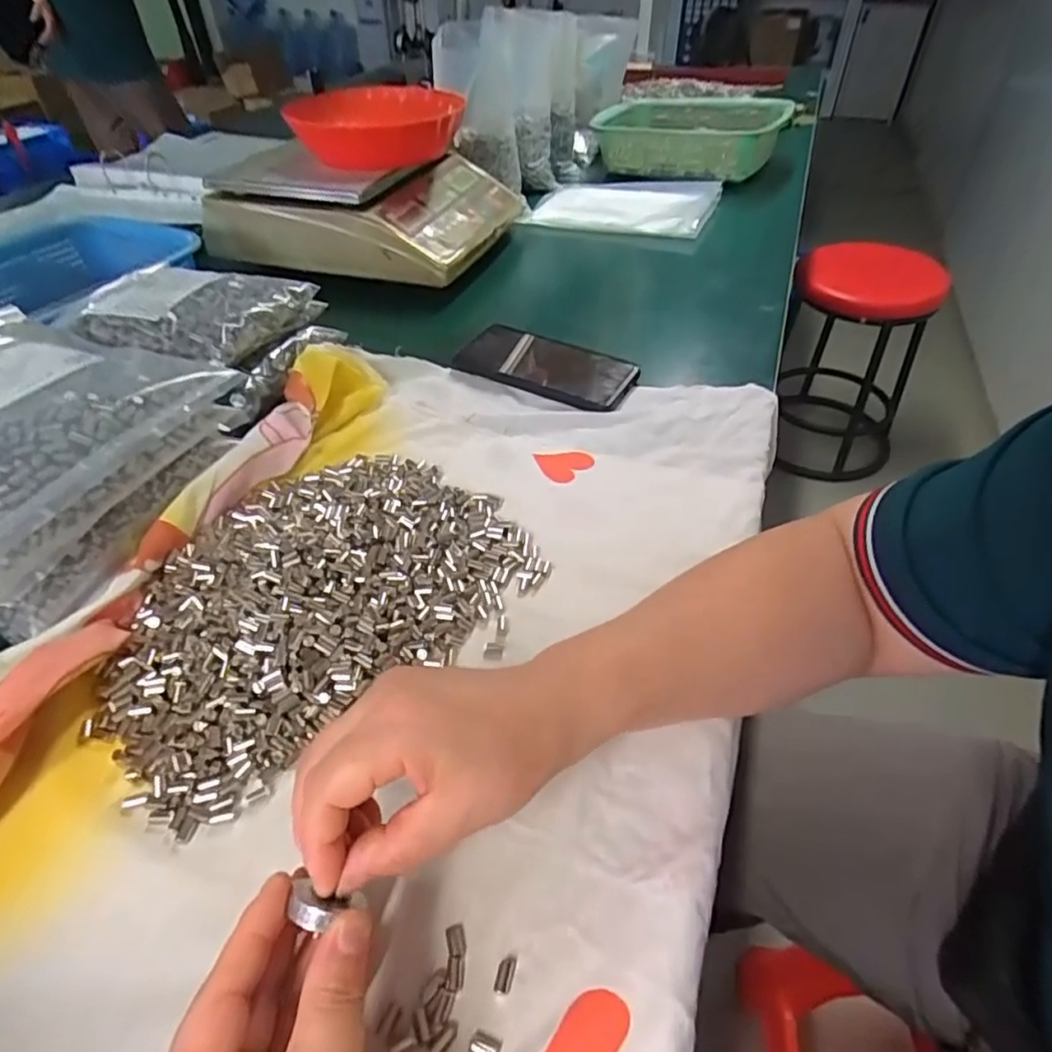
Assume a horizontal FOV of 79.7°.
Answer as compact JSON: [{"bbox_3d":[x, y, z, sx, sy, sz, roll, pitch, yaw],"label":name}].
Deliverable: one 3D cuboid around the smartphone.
[{"bbox_3d":[0.020,-0.152,0.581,0.163,0.015,0.077,24,56,23],"label":"smartphone"}]

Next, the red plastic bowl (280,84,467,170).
[{"bbox_3d":[-0.171,-0.479,0.765,0.186,0.070,0.142,0,44,1],"label":"red plastic bowl"}]

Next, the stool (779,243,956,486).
[{"bbox_3d":[0.790,-0.404,1.547,0.314,0.507,0.348,25,50,24],"label":"stool"}]

